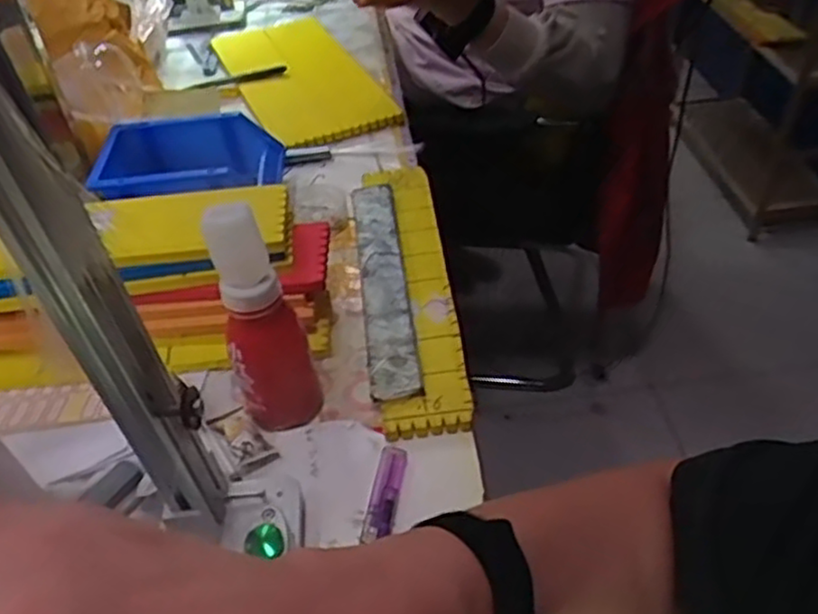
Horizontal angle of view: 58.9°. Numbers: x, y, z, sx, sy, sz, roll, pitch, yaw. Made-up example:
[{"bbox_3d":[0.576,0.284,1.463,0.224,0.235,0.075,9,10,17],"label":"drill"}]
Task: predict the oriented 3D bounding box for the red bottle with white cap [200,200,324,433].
[{"bbox_3d":[-0.101,0.011,0.507,0.049,0.176,0.048,2,44,8],"label":"red bottle with white cap"}]

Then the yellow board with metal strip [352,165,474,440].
[{"bbox_3d":[-0.003,-0.022,0.646,0.074,0.029,0.323,-7,44,-2],"label":"yellow board with metal strip"}]

